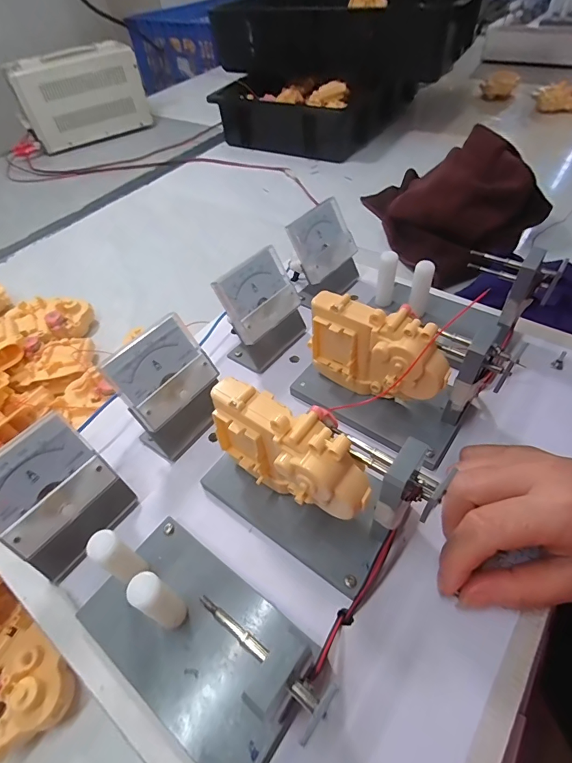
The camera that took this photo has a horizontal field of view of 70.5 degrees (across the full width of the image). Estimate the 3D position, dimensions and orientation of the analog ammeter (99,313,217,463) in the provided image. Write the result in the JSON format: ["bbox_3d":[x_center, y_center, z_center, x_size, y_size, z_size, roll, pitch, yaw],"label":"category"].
[{"bbox_3d":[-0.080,0.007,0.288,0.049,0.079,0.066,31,56,26],"label":"analog ammeter"}]

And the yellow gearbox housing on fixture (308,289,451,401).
[{"bbox_3d":[0.059,-0.016,0.281,0.097,0.079,0.033,27,57,25],"label":"yellow gearbox housing on fixture"}]

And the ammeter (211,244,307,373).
[{"bbox_3d":[-0.018,-0.057,0.336,0.045,0.074,0.069,35,58,28],"label":"ammeter"}]

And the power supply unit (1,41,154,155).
[{"bbox_3d":[-0.448,-0.629,0.901,0.261,0.154,0.090,-25,53,-15],"label":"power supply unit"}]

